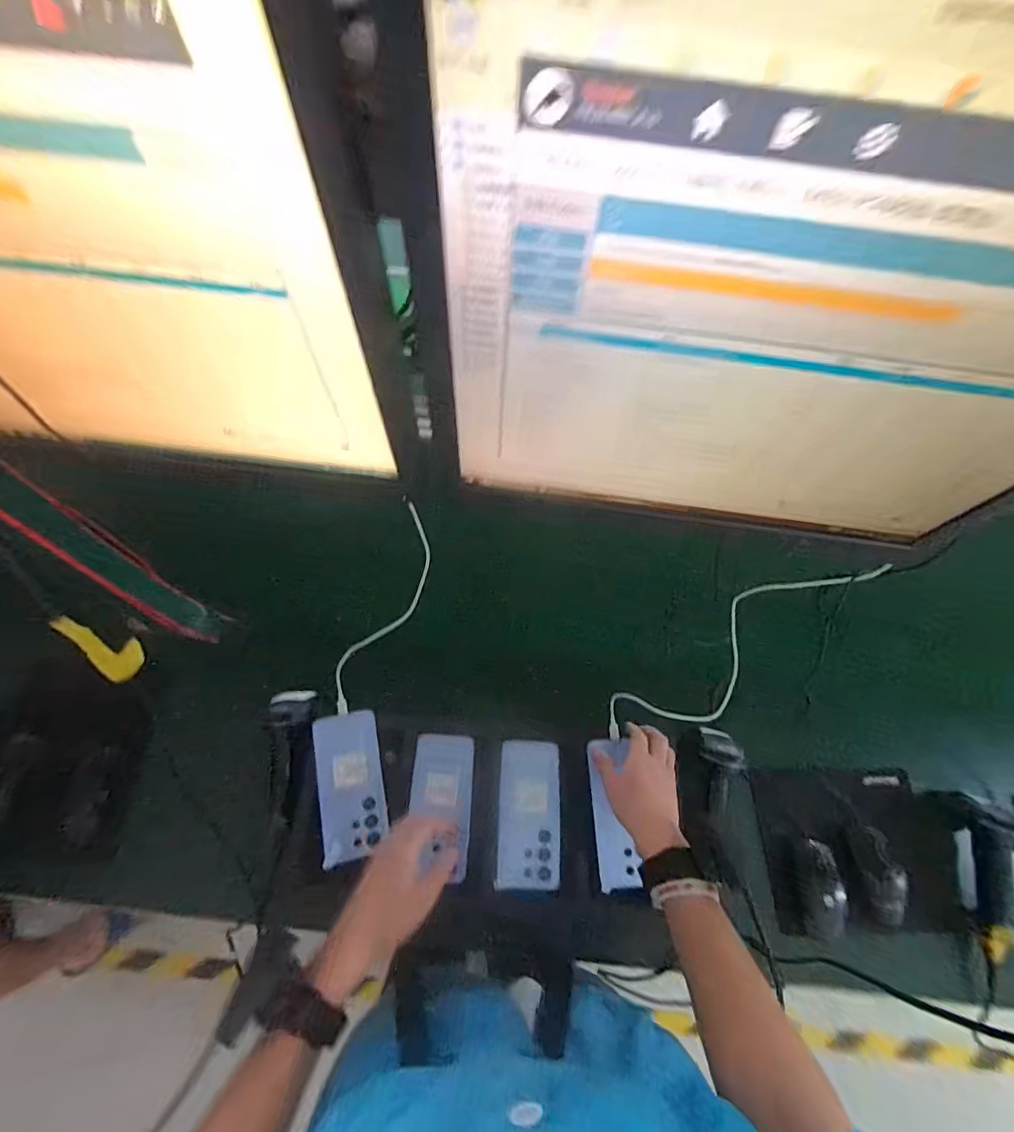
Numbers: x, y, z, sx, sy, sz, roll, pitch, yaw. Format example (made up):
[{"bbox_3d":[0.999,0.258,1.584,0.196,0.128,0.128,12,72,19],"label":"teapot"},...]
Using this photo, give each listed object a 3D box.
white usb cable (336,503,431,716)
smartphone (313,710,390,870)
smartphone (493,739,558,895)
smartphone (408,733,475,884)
[{"bbox_3d":[-0.161,0.063,0.611,0.072,0.019,0.284,40,111,15],"label":"white usb cable"},{"bbox_3d":[-0.197,0.275,0.631,0.079,0.006,0.170,-6,73,-17],"label":"smartphone"},{"bbox_3d":[0.029,0.315,0.640,0.077,0.009,0.169,5,64,-1],"label":"smartphone"},{"bbox_3d":[-0.084,0.301,0.635,0.076,0.009,0.162,3,64,-2],"label":"smartphone"}]

